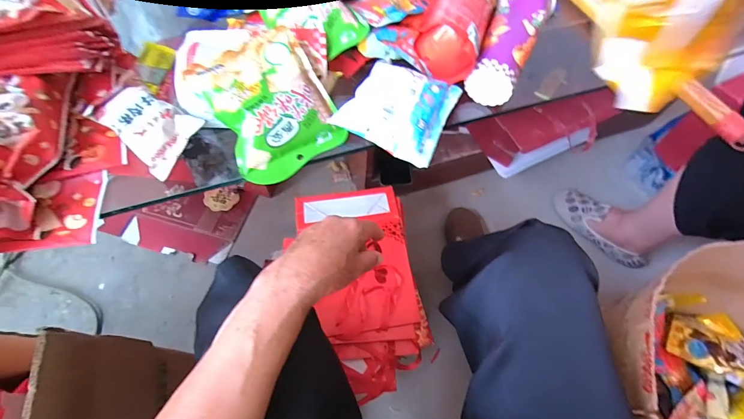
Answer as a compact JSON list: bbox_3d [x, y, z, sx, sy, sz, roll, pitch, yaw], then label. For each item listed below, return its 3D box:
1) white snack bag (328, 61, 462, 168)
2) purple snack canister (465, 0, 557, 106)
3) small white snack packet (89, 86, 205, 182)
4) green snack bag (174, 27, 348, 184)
[{"bbox_3d":[0.034,-0.126,0.411,0.120,0.040,0.119,27,64,11],"label":"white snack bag"},{"bbox_3d":[0.179,-0.221,0.455,0.068,0.054,0.177,24,64,10],"label":"purple snack canister"},{"bbox_3d":[-0.242,-0.092,0.391,0.097,0.022,0.074,41,78,-6],"label":"small white snack packet"},{"bbox_3d":[-0.136,-0.137,0.409,0.137,0.061,0.199,-34,69,-18],"label":"green snack bag"}]

